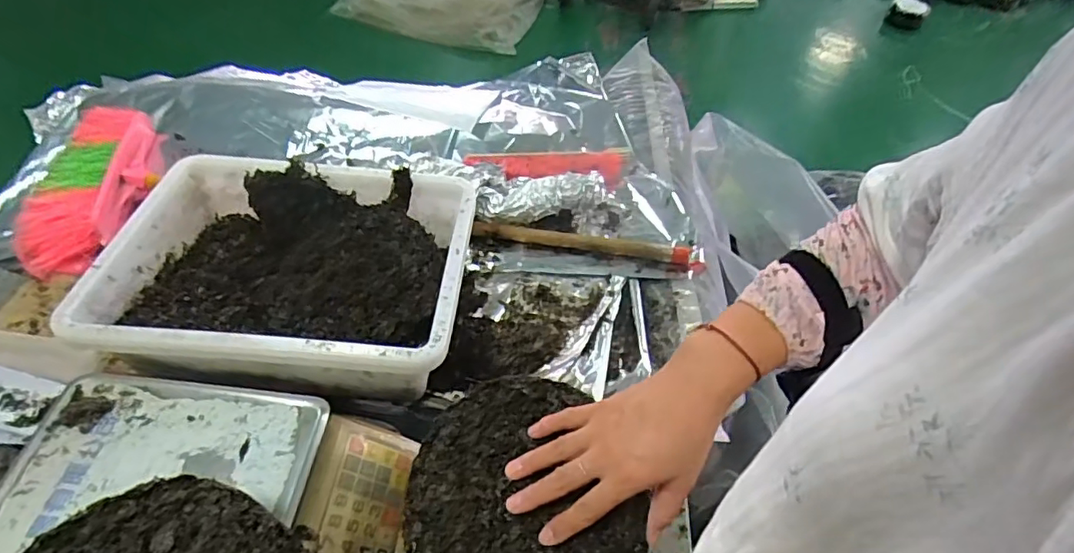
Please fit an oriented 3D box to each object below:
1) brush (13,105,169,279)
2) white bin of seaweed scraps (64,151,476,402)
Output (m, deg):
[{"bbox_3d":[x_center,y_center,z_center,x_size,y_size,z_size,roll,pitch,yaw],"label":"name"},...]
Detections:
[{"bbox_3d":[-0.622,-0.132,0.797,0.124,0.056,0.322,-1,51,-6],"label":"brush"},{"bbox_3d":[-0.262,-0.011,0.635,0.360,0.106,0.278,5,51,-2],"label":"white bin of seaweed scraps"}]

